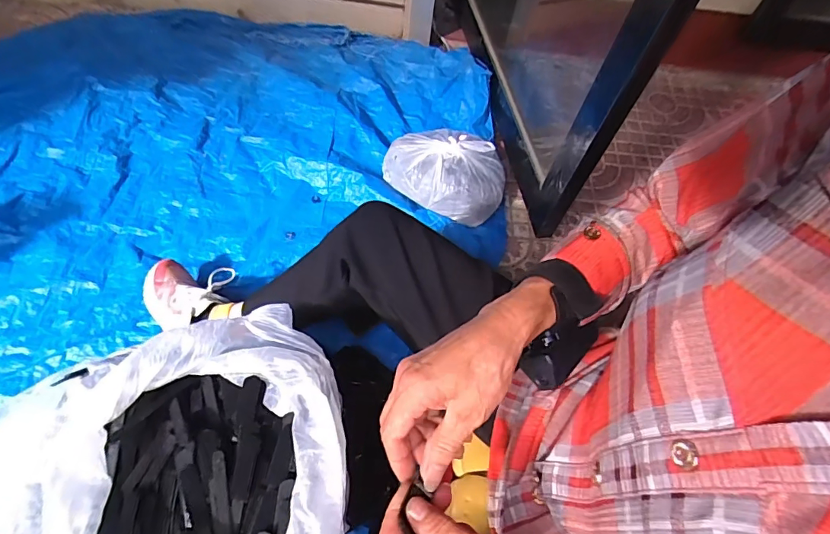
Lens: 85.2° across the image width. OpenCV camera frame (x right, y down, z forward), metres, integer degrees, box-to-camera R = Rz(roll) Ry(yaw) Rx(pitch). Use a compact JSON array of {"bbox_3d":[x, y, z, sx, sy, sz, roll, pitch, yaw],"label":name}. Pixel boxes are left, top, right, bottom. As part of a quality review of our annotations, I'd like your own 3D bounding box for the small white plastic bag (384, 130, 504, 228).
[{"bbox_3d":[0.080,-0.228,1.019,0.269,0.083,0.224,34,64,14],"label":"small white plastic bag"}]

